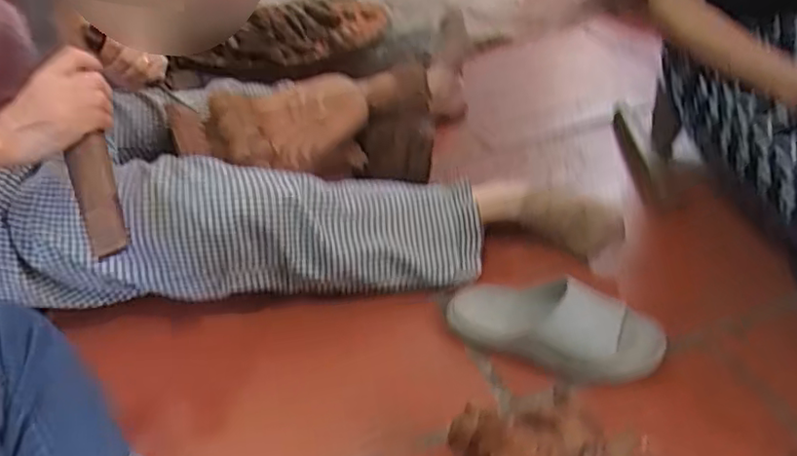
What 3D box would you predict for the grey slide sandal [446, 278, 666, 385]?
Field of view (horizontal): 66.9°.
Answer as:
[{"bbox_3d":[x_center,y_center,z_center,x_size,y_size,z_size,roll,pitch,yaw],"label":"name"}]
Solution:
[{"bbox_3d":[0.179,0.114,0.725,0.254,0.064,0.095,12,40,22],"label":"grey slide sandal"}]

